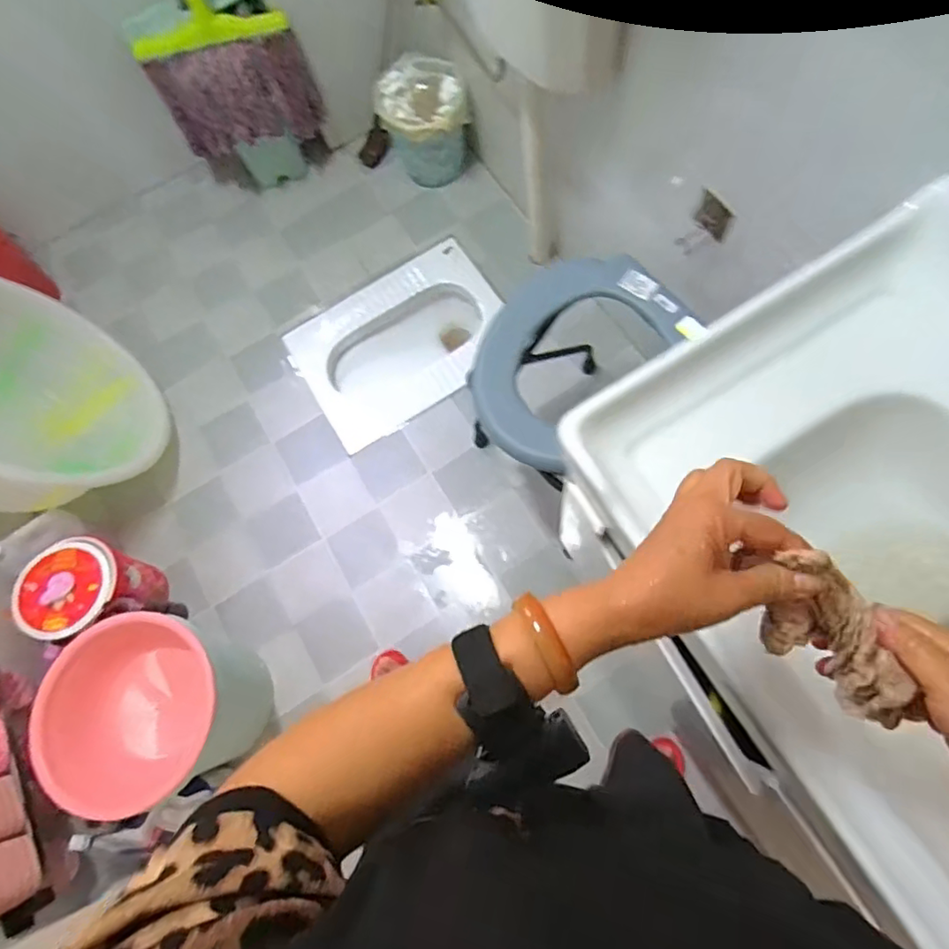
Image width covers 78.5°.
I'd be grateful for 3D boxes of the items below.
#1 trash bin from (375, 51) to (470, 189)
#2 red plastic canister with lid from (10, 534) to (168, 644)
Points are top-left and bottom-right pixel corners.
[{"bbox_3d":[-0.126,-0.941,1.616,0.244,0.267,0.277,-11,70,2],"label":"trash bin"},{"bbox_3d":[-0.823,0.258,1.273,0.205,0.221,0.200,-2,71,6],"label":"red plastic canister with lid"}]

